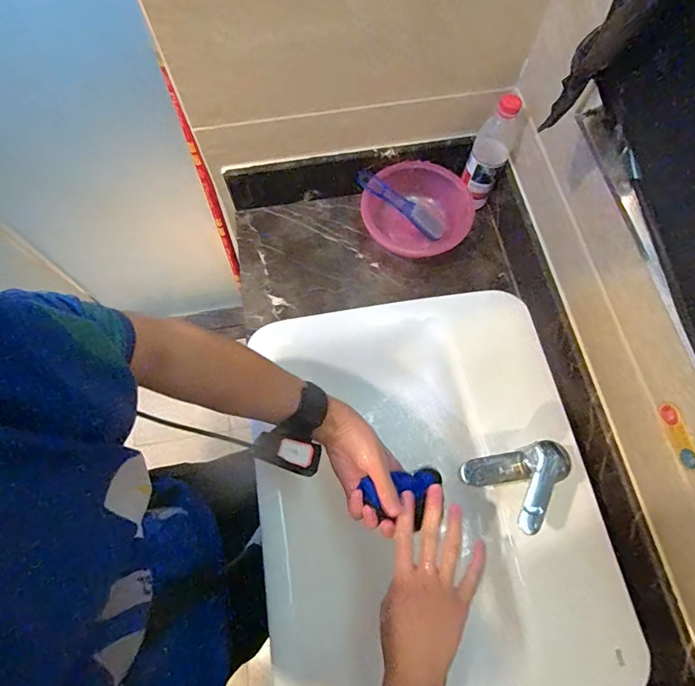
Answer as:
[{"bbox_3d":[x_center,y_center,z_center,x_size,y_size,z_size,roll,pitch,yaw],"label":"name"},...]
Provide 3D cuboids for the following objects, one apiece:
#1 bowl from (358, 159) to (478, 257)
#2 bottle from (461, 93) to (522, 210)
[{"bbox_3d":[0.126,-0.244,0.798,0.178,0.073,0.175,0,69,0],"label":"bowl"},{"bbox_3d":[0.243,-0.328,0.746,0.058,0.204,0.069,20,70,8],"label":"bottle"}]

